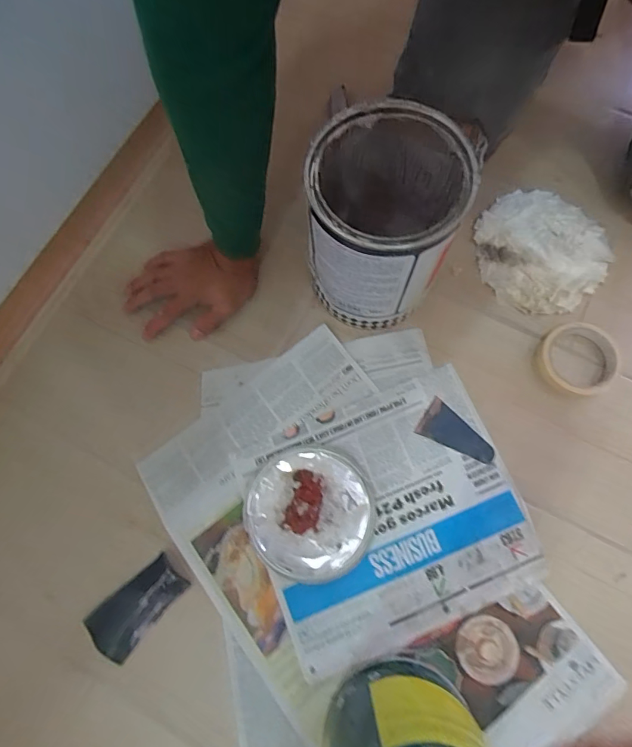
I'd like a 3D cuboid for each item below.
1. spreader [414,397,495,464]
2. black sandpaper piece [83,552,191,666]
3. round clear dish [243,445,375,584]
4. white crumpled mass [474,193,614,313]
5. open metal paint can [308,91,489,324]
[{"bbox_3d":[0.176,0.075,0.529,0.094,0.004,0.048,32,78,9],"label":"spreader"},{"bbox_3d":[-0.203,0.263,0.483,0.059,0.022,0.109,43,80,12],"label":"black sandpaper piece"},{"bbox_3d":[-0.008,0.162,0.504,0.146,0.010,0.145,0,75,1],"label":"round clear dish"},{"bbox_3d":[0.302,-0.169,0.581,0.168,0.031,0.173,0,75,1],"label":"white crumpled mass"},{"bbox_3d":[0.071,-0.165,0.490,0.151,0.188,0.165,0,75,1],"label":"open metal paint can"}]

